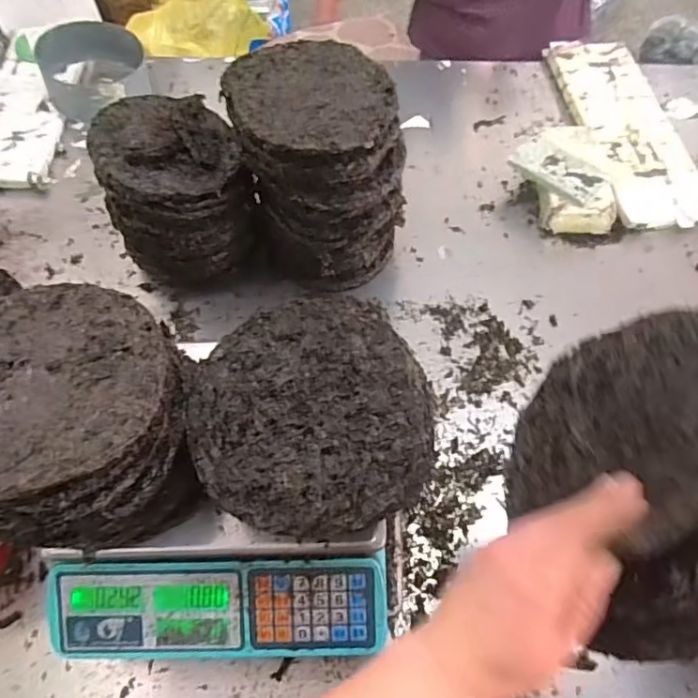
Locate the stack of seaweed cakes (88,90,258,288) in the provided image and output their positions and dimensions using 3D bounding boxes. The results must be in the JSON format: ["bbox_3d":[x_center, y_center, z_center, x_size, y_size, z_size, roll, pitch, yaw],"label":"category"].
[{"bbox_3d":[-0.247,-0.219,0.809,0.189,0.232,0.189,-29,63,-14],"label":"stack of seaweed cakes"}]

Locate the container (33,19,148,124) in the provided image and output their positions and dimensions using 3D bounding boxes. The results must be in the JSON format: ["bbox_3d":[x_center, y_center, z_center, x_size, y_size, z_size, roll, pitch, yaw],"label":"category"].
[{"bbox_3d":[-0.486,-0.524,1.065,0.185,0.116,0.188,-1,60,2],"label":"container"}]

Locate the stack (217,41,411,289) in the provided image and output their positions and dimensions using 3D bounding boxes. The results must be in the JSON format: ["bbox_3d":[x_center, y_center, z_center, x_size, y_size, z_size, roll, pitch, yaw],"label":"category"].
[{"bbox_3d":[-0.040,-0.247,0.796,0.200,0.286,0.221,-25,62,-12],"label":"stack"}]

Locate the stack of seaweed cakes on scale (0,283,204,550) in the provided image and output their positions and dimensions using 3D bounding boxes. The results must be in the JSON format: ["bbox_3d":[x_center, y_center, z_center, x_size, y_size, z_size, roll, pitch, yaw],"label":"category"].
[{"bbox_3d":[-0.243,0.058,0.495,0.192,0.115,0.217,-25,62,-12],"label":"stack of seaweed cakes on scale"}]

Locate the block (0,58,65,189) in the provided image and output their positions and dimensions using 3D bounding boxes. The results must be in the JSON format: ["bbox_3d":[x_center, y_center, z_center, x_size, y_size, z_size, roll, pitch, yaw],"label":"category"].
[{"bbox_3d":[-0.620,-0.430,1.062,0.154,0.048,0.328,-1,60,2],"label":"block"}]

